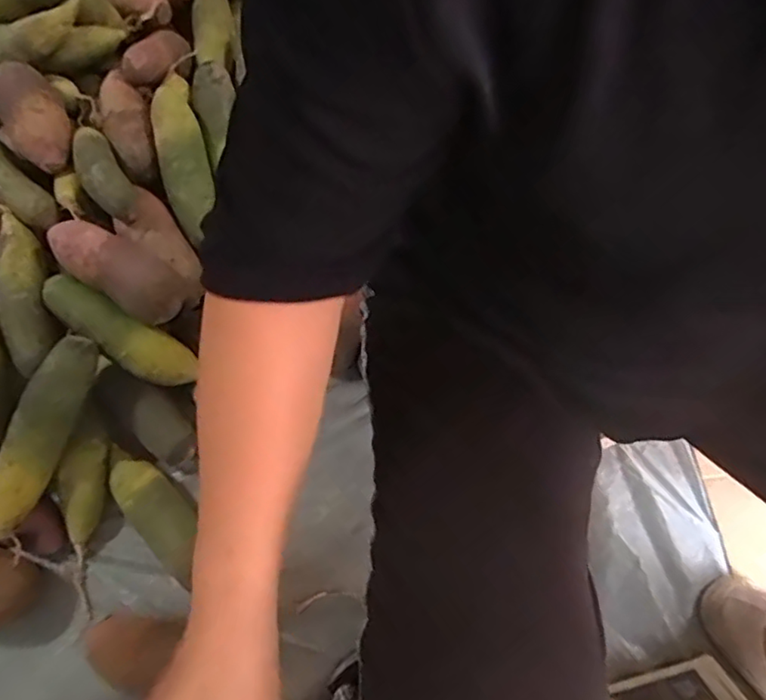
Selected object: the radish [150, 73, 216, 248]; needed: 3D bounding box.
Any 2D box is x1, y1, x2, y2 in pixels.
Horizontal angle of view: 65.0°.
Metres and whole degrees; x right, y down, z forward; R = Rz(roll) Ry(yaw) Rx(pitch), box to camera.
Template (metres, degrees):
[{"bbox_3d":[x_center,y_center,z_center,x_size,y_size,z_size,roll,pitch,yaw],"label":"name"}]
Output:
[{"bbox_3d":[-0.245,-0.247,0.736,0.052,0.050,0.207,-9,87,-3],"label":"radish"}]

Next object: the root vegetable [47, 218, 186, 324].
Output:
[{"bbox_3d":[-0.294,-0.091,0.665,0.150,0.063,0.067,33,71,13],"label":"root vegetable"}]

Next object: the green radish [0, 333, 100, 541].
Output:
[{"bbox_3d":[-0.364,0.091,0.633,0.048,0.052,0.222,22,87,10],"label":"green radish"}]

